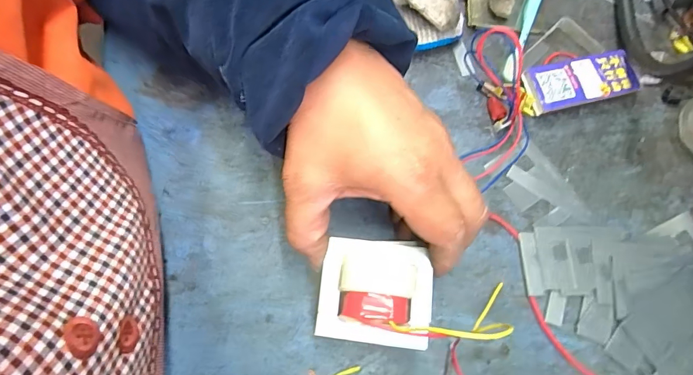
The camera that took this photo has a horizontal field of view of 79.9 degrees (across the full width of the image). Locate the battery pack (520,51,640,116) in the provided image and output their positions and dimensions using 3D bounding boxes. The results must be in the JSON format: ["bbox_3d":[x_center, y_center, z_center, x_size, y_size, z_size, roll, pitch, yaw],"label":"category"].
[{"bbox_3d":[0.180,-0.081,0.325,0.095,0.016,0.038,-15,74,-4],"label":"battery pack"}]

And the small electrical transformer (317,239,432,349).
[{"bbox_3d":[0.018,0.060,0.240,0.066,0.030,0.060,6,74,2],"label":"small electrical transformer"}]

